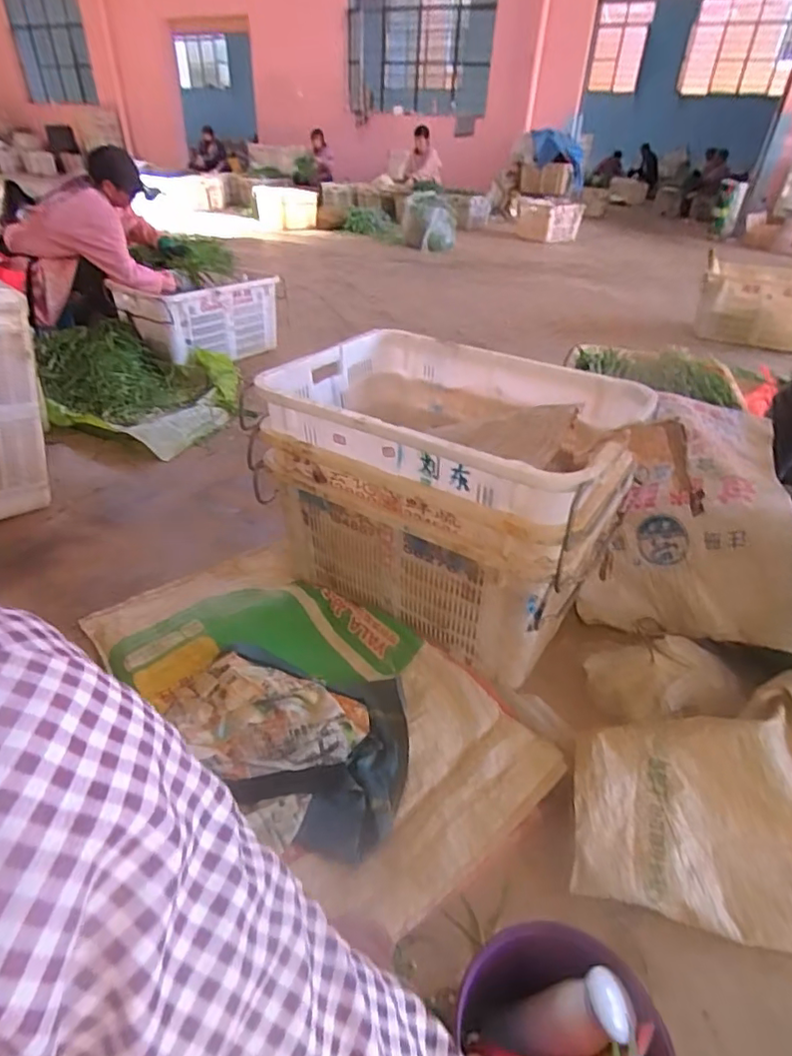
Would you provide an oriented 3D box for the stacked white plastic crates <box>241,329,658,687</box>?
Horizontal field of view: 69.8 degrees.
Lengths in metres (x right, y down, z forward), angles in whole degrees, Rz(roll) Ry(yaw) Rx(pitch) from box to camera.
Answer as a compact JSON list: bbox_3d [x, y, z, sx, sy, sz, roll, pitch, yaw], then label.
[{"bbox_3d":[0.104,-0.086,1.221,0.672,0.456,0.486,20,37,24],"label":"stacked white plastic crates"}]

